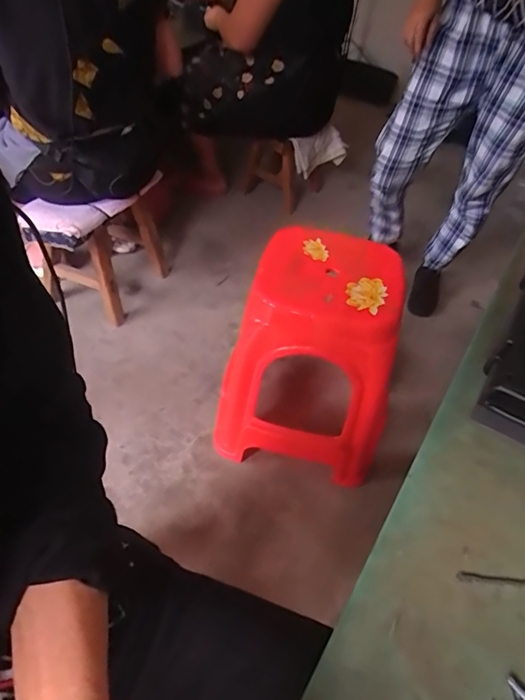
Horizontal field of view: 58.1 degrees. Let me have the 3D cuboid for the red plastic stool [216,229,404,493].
[{"bbox_3d":[0.119,0.024,1.116,0.382,0.462,0.395,14,52,7],"label":"red plastic stool"}]

